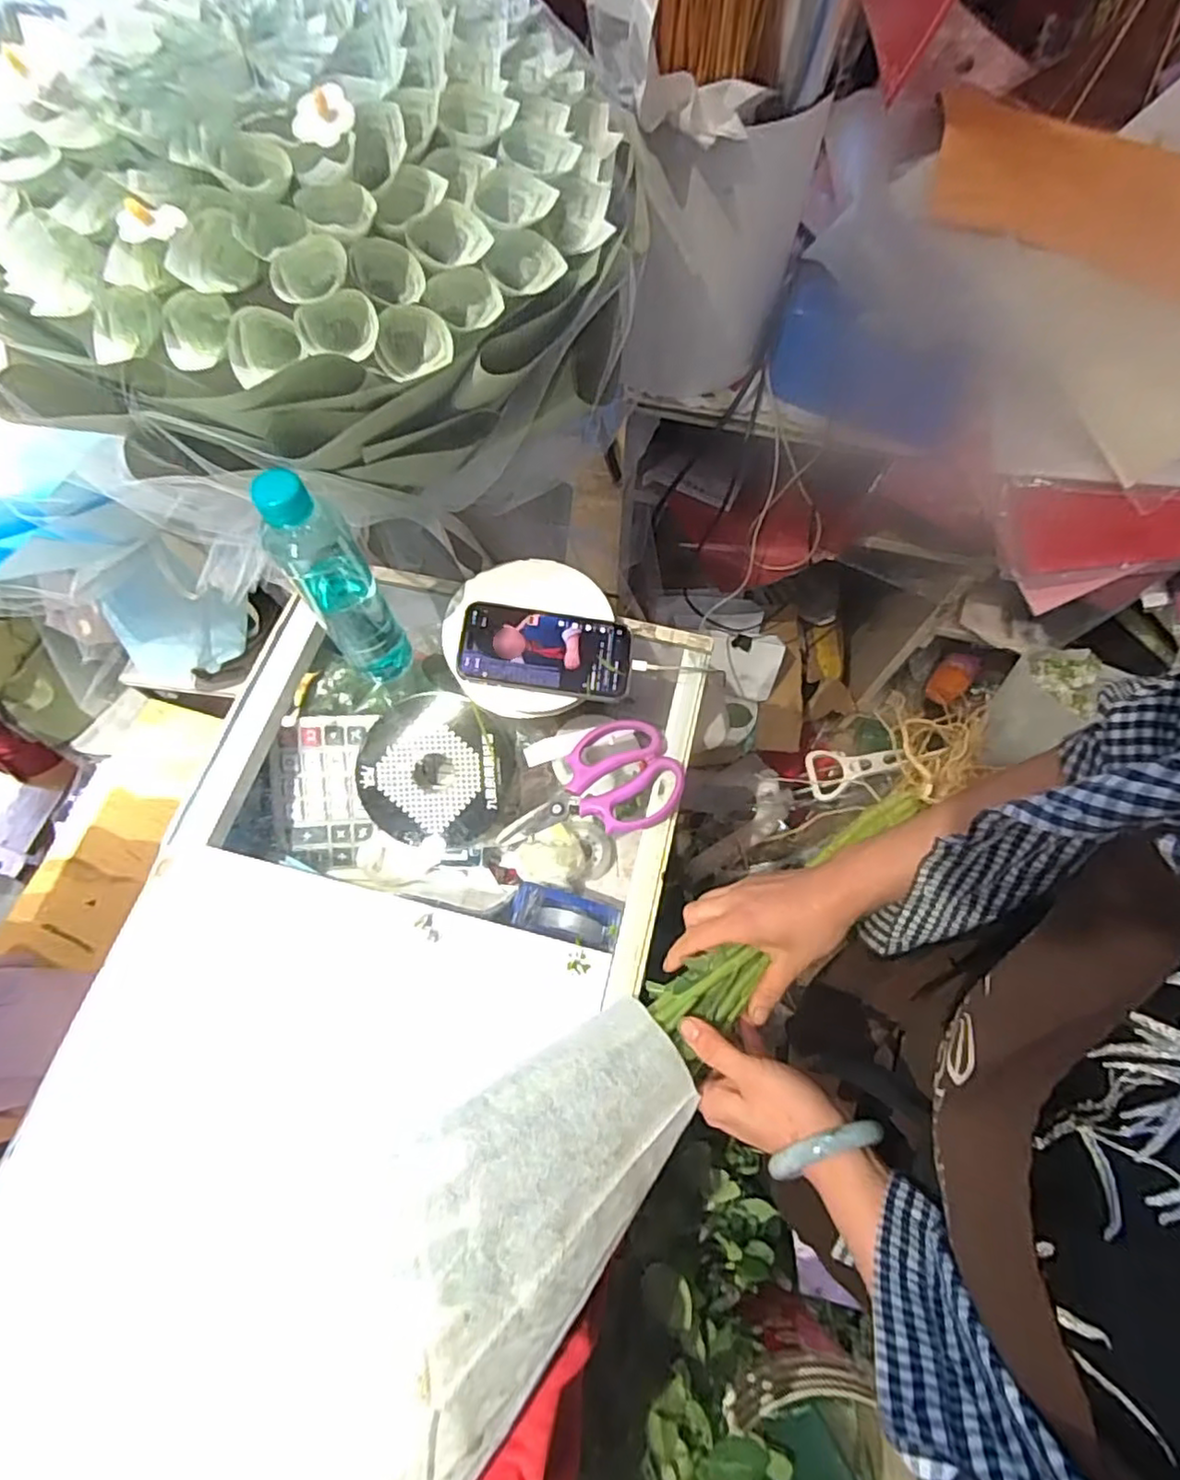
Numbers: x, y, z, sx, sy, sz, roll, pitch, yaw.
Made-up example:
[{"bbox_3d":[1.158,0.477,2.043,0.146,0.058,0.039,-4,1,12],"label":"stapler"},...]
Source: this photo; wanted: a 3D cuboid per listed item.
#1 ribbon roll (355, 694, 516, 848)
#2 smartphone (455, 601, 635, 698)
[{"bbox_3d":[-0.147,0.029,0.622,0.141,0.041,0.143,0,100,0],"label":"ribbon roll"},{"bbox_3d":[-0.037,-0.078,0.559,0.147,0.015,0.072,7,72,-7],"label":"smartphone"}]

